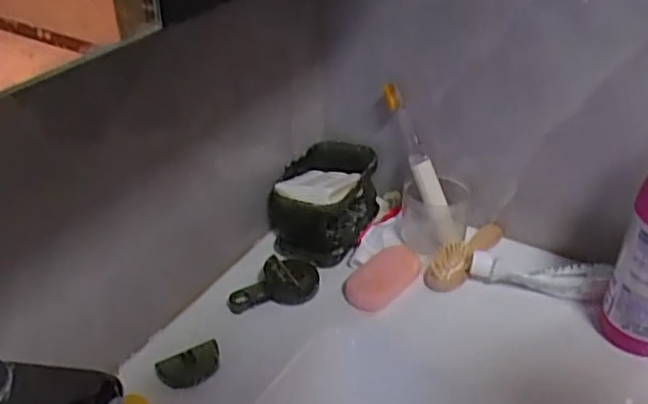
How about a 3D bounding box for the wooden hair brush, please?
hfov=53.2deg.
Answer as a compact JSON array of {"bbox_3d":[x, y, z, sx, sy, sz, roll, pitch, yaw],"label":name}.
[{"bbox_3d":[0.150,0.056,0.698,0.038,0.027,0.125,23,41,30],"label":"wooden hair brush"}]

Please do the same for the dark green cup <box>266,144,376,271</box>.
[{"bbox_3d":[-0.001,0.001,0.729,0.099,0.083,0.134,15,37,21],"label":"dark green cup"}]

